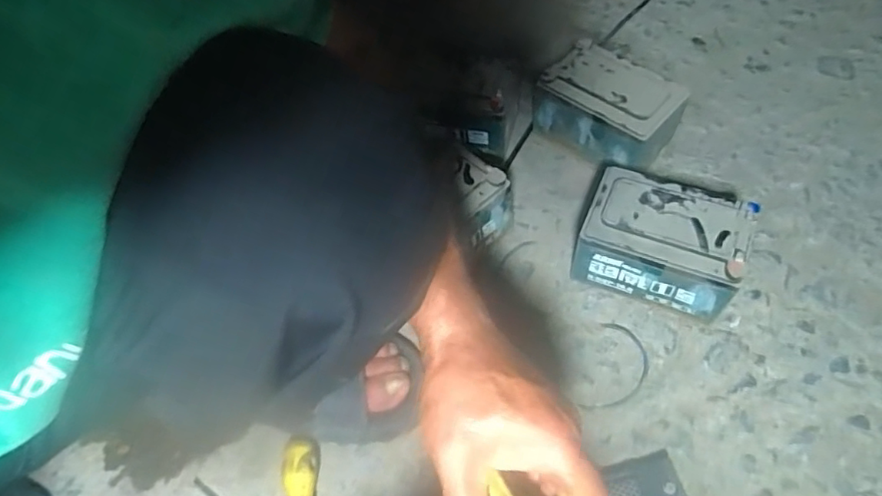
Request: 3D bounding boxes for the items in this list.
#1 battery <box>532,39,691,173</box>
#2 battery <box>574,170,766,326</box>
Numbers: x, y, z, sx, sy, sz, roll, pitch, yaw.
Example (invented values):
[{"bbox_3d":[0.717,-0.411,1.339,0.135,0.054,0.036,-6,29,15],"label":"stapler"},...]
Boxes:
[{"bbox_3d":[0.201,-0.164,0.660,0.154,0.102,0.095,37,67,25],"label":"battery"},{"bbox_3d":[0.222,-0.002,0.560,0.145,0.099,0.095,19,61,17],"label":"battery"}]

